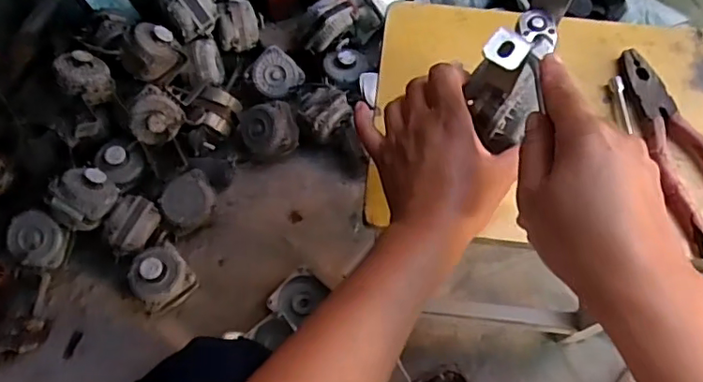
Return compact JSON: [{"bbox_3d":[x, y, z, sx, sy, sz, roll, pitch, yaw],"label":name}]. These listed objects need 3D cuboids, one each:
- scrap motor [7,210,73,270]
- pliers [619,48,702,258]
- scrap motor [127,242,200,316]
[{"bbox_3d":[-0.453,0.072,0.832,0.070,0.056,0.074,32,68,13],"label":"scrap motor"},{"bbox_3d":[0.279,-0.041,0.490,0.052,0.012,0.192,-14,65,-8],"label":"pliers"},{"bbox_3d":[-0.279,0.130,0.849,0.083,0.097,0.085,-38,71,-18],"label":"scrap motor"}]

